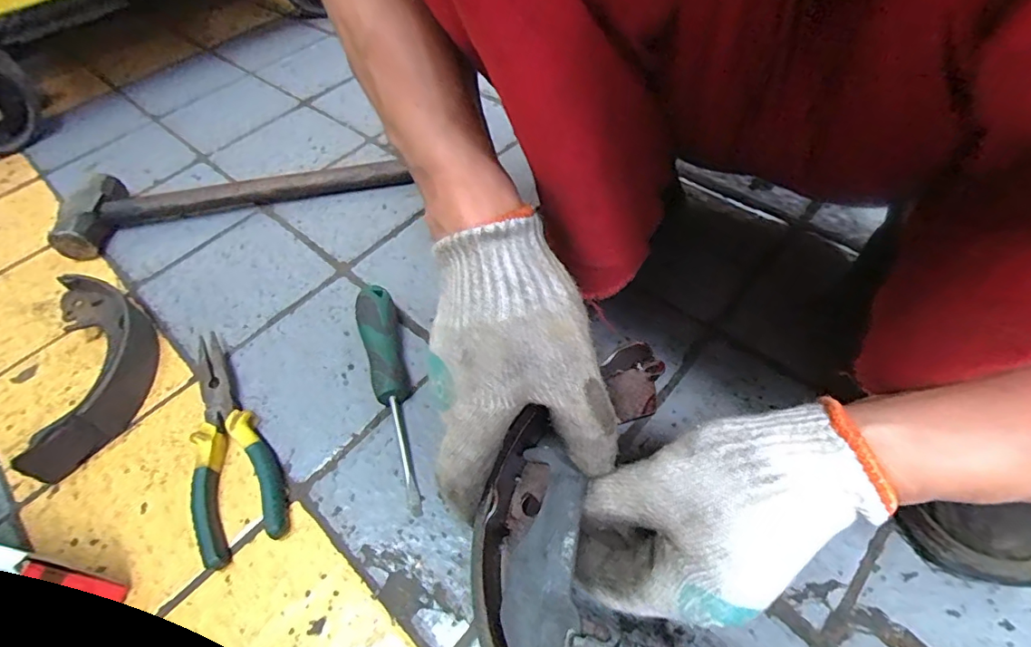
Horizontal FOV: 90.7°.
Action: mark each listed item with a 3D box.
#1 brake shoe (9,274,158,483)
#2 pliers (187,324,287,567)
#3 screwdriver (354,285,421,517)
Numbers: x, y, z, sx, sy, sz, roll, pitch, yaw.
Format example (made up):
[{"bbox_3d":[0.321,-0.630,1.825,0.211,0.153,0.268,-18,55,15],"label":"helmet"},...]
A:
[{"bbox_3d":[-0.349,0.027,0.428,0.080,0.038,0.193,-22,54,-10],"label":"brake shoe"},{"bbox_3d":[-0.219,0.080,0.388,0.056,0.022,0.192,-25,55,-13],"label":"pliers"},{"bbox_3d":[-0.091,0.047,0.383,0.029,0.030,0.182,-19,54,-8],"label":"screwdriver"}]

